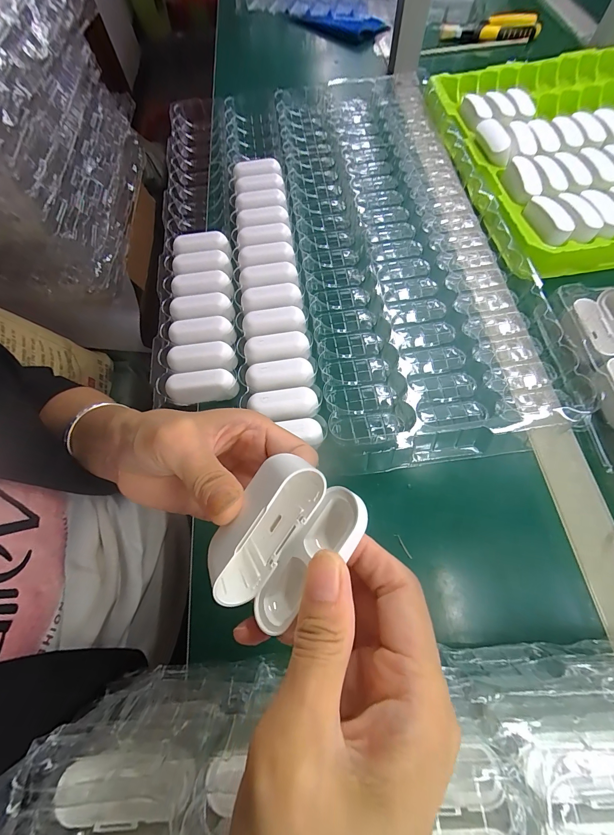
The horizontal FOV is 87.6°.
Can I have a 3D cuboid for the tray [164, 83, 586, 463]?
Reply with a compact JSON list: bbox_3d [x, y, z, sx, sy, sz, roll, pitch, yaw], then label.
[{"bbox_3d":[0.024,-0.232,0.389,0.381,0.030,0.594,-8,67,-1],"label":"tray"}]

